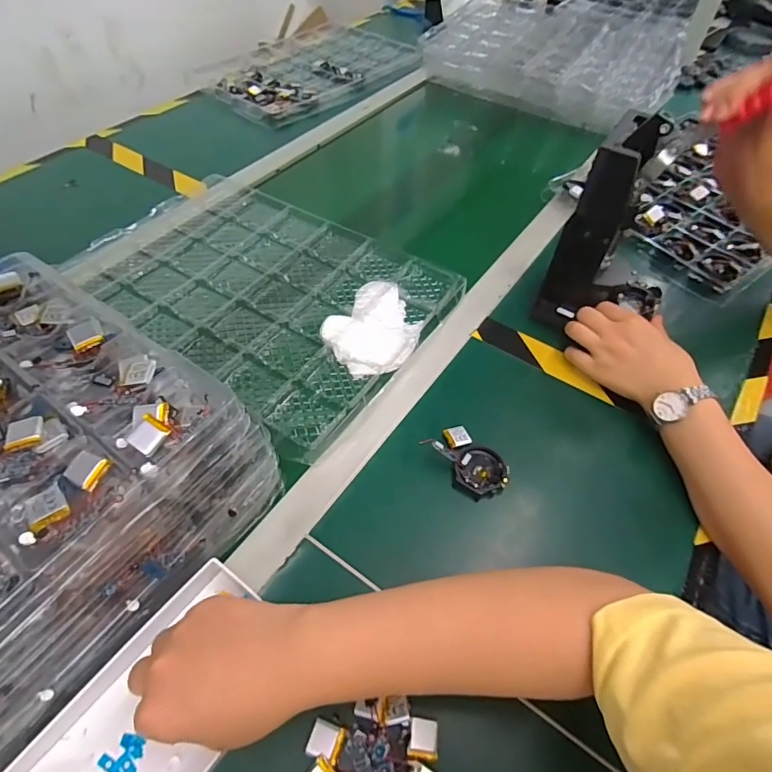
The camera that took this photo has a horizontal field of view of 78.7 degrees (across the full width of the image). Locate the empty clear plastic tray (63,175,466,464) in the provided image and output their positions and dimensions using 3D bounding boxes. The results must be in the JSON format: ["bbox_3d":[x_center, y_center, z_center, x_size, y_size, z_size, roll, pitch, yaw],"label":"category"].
[{"bbox_3d":[-0.155,-0.127,0.591,0.436,0.034,0.305,31,58,21],"label":"empty clear plastic tray"}]

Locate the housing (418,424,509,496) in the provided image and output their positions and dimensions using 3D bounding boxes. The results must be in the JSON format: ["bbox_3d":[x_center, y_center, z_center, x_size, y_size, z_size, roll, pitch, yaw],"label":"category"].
[{"bbox_3d":[0.081,0.072,0.454,0.047,0.029,0.077,-35,61,-24],"label":"housing"}]

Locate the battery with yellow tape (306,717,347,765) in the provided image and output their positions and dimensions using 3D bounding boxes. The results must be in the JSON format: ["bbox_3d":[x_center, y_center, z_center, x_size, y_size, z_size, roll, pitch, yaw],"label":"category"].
[{"bbox_3d":[-0.041,0.244,0.324,0.022,0.005,0.021,15,54,10],"label":"battery with yellow tape"}]

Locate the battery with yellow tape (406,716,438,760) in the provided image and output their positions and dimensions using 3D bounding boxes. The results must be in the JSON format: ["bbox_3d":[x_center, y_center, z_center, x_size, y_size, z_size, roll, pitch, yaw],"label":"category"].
[{"bbox_3d":[0.026,0.243,0.324,0.020,0.004,0.022,6,53,3],"label":"battery with yellow tape"}]

